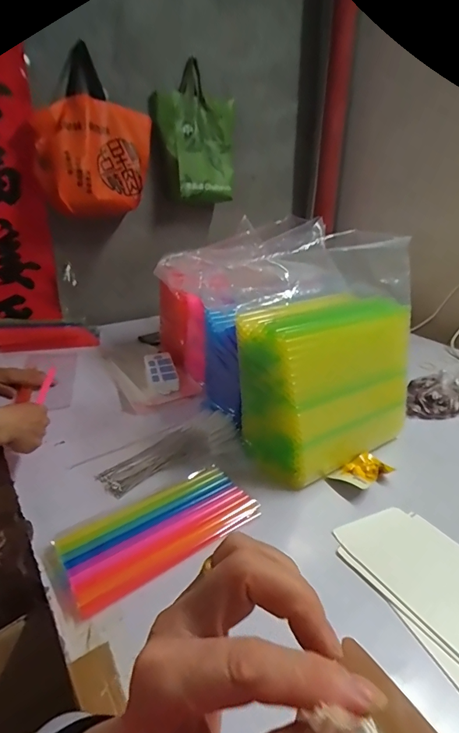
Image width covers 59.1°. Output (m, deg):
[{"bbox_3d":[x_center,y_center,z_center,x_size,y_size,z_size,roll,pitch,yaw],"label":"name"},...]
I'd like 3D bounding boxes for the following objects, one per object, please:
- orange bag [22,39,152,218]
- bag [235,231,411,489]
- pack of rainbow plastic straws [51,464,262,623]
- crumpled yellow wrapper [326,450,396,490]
[{"bbox_3d":[-0.381,-0.627,1.129,0.344,0.361,0.231,-8,27,-18],"label":"orange bag"},{"bbox_3d":[0.168,-0.015,0.725,0.276,0.353,0.195,-15,29,-29],"label":"bag"},{"bbox_3d":[-0.094,0.225,0.572,0.265,0.014,0.118,-19,40,-32],"label":"pack of rainbow plastic straws"},{"bbox_3d":[0.227,0.183,0.695,0.099,0.020,0.061,-17,31,-33],"label":"crumpled yellow wrapper"}]

